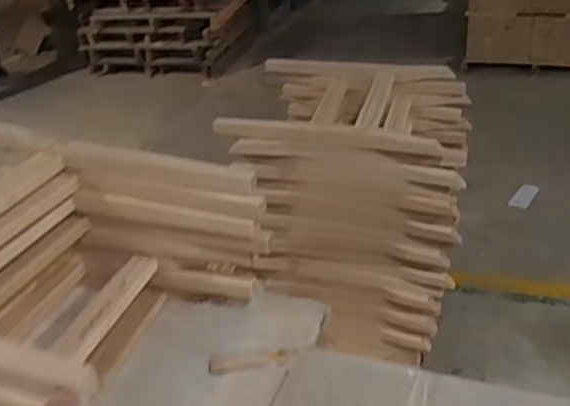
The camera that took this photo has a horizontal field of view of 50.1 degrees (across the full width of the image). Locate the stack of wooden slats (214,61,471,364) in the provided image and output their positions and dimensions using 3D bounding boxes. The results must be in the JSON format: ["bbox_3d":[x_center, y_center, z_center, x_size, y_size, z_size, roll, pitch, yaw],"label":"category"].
[{"bbox_3d":[0.244,0.026,1.951,0.640,0.776,0.526,5,32,16],"label":"stack of wooden slats"}]

